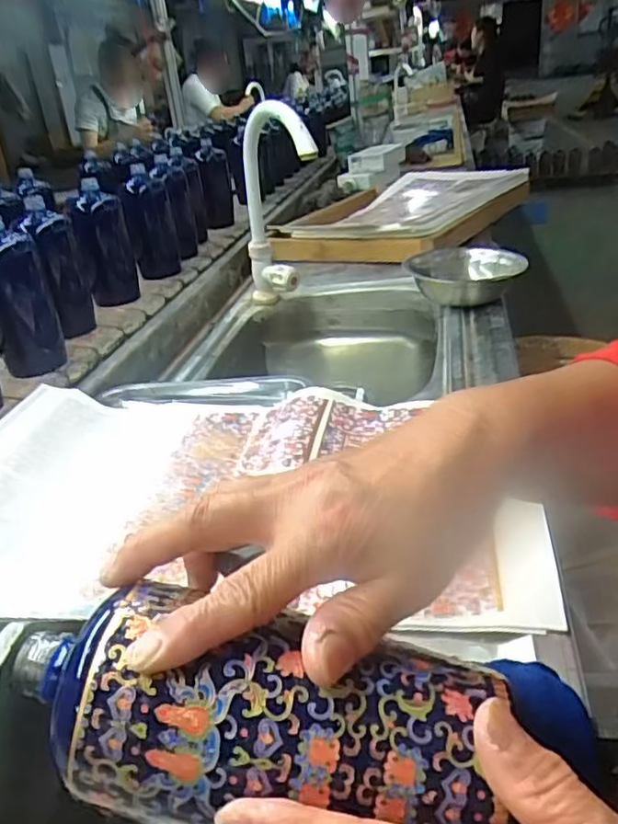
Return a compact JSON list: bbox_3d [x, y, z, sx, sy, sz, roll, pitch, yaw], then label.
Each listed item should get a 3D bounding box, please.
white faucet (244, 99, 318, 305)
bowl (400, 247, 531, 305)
[{"bbox_3d":[-0.045,-0.312,0.970,0.107,0.289,0.212,-6,28,-1],"label":"white faucet"},{"bbox_3d":[0.217,-0.191,0.907,0.156,0.049,0.168,-3,28,6],"label":"bowl"}]

